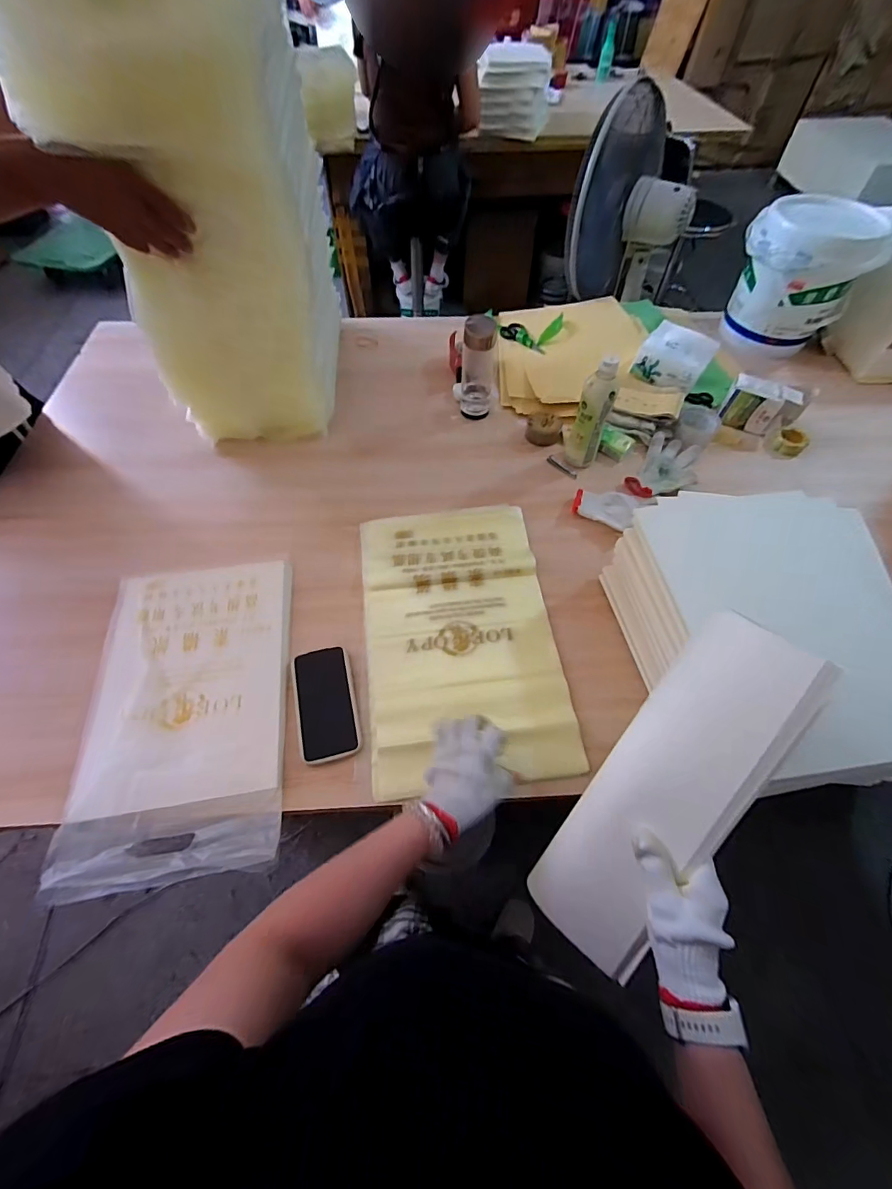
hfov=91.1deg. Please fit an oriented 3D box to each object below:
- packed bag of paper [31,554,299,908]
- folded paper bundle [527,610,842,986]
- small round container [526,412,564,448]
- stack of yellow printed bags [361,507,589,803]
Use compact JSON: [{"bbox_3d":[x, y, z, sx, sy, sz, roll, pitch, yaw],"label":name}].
[{"bbox_3d":[-0.376,0.156,0.642,0.276,0.025,0.454,-7,60,-4],"label":"packed bag of paper"},{"bbox_3d":[0.203,0.196,0.423,0.018,0.366,0.118,12,18,-38],"label":"folded paper bundle"},{"bbox_3d":[0.209,-0.356,0.933,0.075,0.037,0.068,8,60,5],"label":"small round container"},{"bbox_3d":[0.021,0.056,0.701,0.290,0.029,0.466,-6,60,-4],"label":"stack of yellow printed bags"}]

